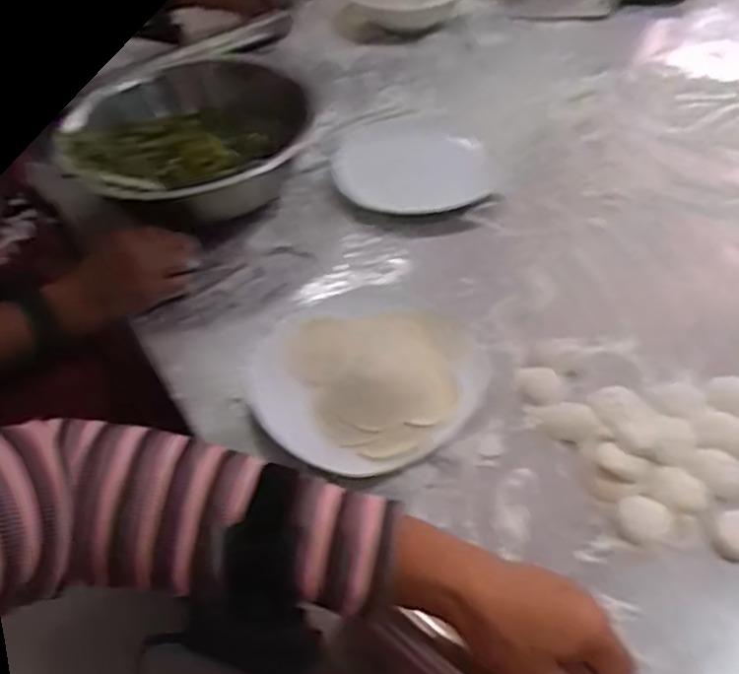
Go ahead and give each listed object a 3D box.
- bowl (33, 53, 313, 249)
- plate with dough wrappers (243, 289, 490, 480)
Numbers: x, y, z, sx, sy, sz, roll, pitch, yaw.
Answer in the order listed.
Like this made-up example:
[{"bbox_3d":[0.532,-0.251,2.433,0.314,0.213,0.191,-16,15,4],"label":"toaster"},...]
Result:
[{"bbox_3d":[-0.201,-0.219,0.800,0.260,0.091,0.274,-3,47,3],"label":"bowl"},{"bbox_3d":[-0.002,0.018,0.588,0.187,0.036,0.191,-3,47,3],"label":"plate with dough wrappers"}]

